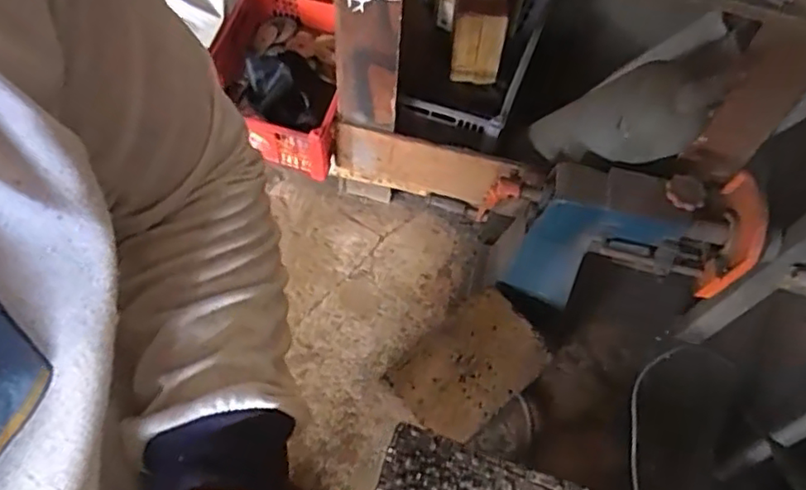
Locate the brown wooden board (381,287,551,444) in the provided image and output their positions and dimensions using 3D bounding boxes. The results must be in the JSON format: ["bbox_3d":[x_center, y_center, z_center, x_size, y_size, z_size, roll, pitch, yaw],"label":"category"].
[{"bbox_3d":[0.130,0.239,1.242,0.304,0.035,0.202,-38,70,-21],"label":"brown wooden board"}]

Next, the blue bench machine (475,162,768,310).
[{"bbox_3d":[0.382,-0.010,1.193,0.443,0.325,0.177,9,61,1],"label":"blue bench machine"}]

